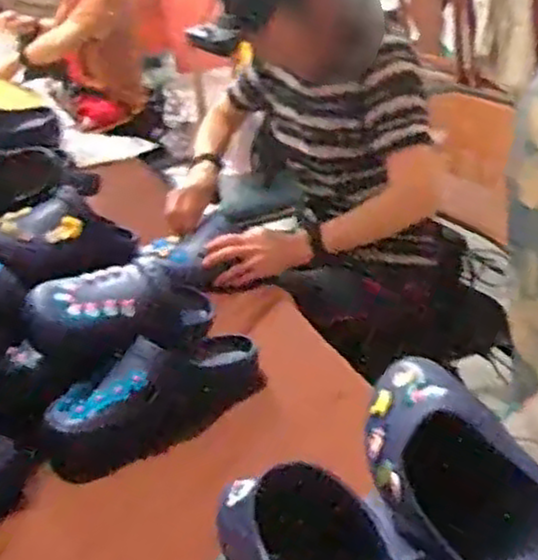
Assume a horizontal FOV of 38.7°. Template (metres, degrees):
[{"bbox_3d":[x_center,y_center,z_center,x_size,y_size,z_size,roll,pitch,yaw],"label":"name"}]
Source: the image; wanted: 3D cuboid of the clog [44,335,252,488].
[{"bbox_3d":[-0.135,0.140,0.933,0.288,0.091,0.095,-24,32,-29],"label":"clog"}]

